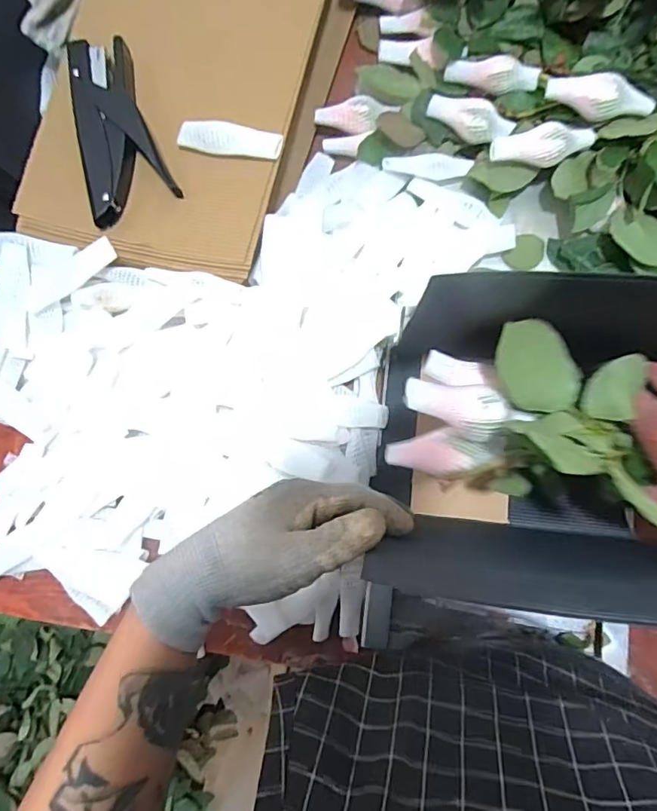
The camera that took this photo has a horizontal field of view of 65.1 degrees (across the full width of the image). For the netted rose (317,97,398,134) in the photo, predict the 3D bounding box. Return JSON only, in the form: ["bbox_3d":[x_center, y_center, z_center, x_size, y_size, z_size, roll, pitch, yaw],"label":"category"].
[{"bbox_3d":[0.027,-0.277,0.490,0.078,0.023,0.026,4,83,17],"label":"netted rose"}]

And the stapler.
[{"bbox_3d":[-0.183,-0.231,0.435,0.071,0.024,0.146,-21,83,-1],"label":"stapler"}]

